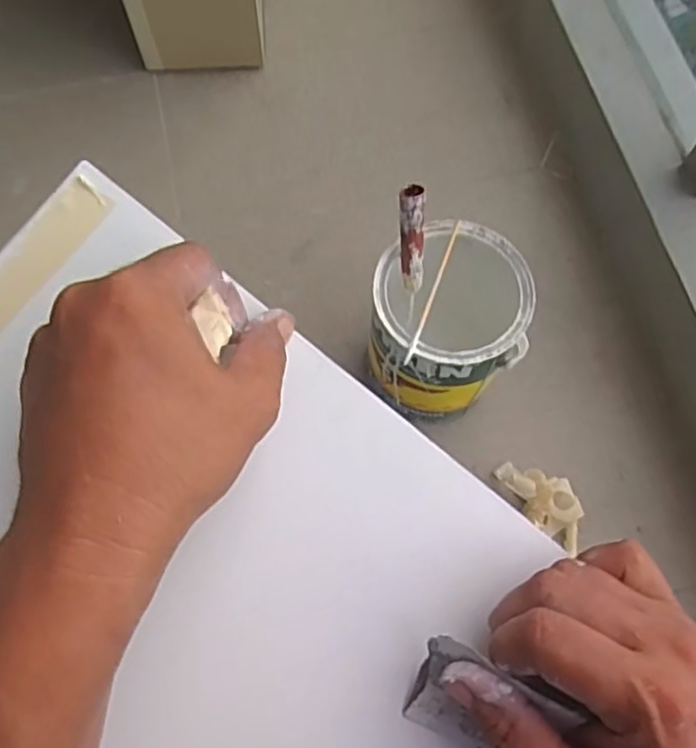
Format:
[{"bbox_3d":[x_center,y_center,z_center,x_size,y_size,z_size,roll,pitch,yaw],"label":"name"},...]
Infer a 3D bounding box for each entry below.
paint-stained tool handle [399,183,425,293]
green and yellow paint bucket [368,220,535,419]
[{"bbox_3d":[0.066,-0.132,0.701,0.025,0.127,0.022,-12,45,-7],"label":"paint-stained tool handle"},{"bbox_3d":[0.106,-0.047,0.792,0.160,0.206,0.162,0,69,0],"label":"green and yellow paint bucket"}]

